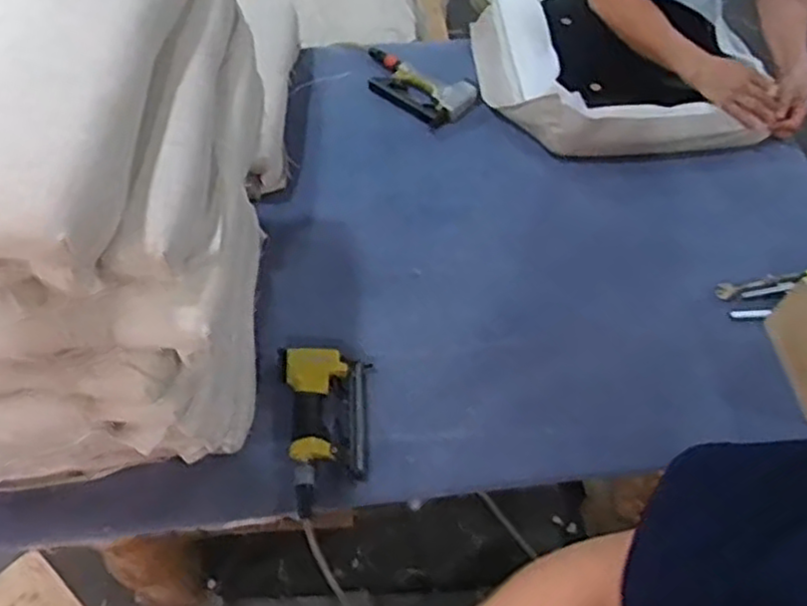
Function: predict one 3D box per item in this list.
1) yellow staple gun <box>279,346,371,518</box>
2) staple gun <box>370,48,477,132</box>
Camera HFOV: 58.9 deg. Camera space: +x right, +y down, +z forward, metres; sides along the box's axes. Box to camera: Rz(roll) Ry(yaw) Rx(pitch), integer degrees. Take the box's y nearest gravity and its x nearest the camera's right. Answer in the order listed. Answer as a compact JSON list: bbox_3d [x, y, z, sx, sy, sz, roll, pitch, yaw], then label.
[{"bbox_3d":[-0.107,0.172,1.046,0.137,0.051,0.242,-7,57,-6],"label":"yellow staple gun"},{"bbox_3d":[0.018,-0.453,1.475,0.270,0.040,0.139,33,61,19],"label":"staple gun"}]

